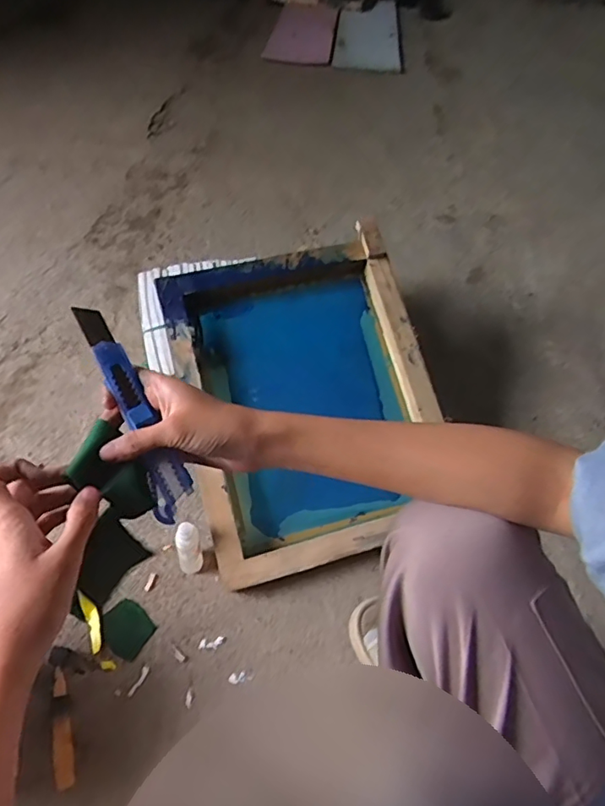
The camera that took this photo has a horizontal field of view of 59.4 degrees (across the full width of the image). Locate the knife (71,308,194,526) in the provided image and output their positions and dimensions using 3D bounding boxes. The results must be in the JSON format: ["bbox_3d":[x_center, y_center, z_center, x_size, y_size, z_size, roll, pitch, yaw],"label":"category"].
[{"bbox_3d":[-0.117,0.005,0.372,0.030,0.010,0.158,-25,91,-21],"label":"knife"}]

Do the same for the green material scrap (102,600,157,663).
[{"bbox_3d":[-0.229,0.295,0.695,0.068,0.004,0.056,40,54,20],"label":"green material scrap"}]

